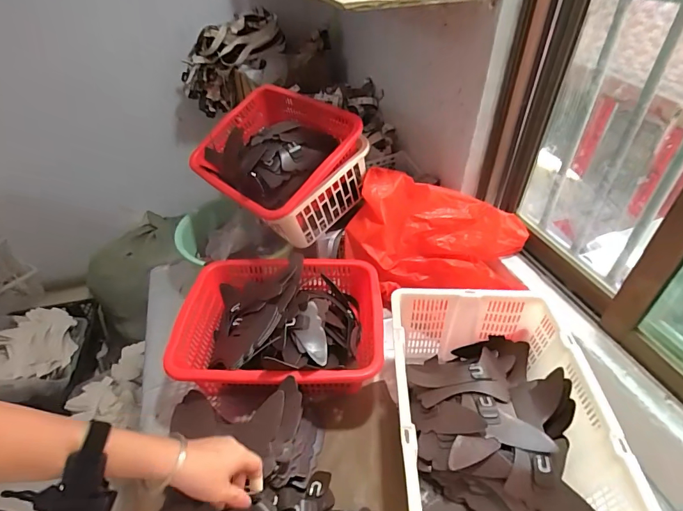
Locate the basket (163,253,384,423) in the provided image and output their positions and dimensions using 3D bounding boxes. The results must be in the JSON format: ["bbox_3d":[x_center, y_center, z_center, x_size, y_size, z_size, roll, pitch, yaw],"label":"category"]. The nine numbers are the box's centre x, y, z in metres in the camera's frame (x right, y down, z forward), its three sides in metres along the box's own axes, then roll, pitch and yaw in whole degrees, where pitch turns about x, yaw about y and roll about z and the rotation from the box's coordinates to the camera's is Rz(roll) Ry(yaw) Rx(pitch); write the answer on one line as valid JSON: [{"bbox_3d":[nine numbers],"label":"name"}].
[{"bbox_3d":[-0.118,0.150,0.809,0.391,0.134,0.305,-1,41,-1],"label":"basket"}]

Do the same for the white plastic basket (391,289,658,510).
[{"bbox_3d":[0.231,0.255,0.636,0.287,0.169,0.384,1,41,1],"label":"white plastic basket"}]

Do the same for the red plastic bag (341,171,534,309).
[{"bbox_3d":[0.206,-0.032,0.900,0.393,0.234,0.199,13,43,14],"label":"red plastic bag"}]

